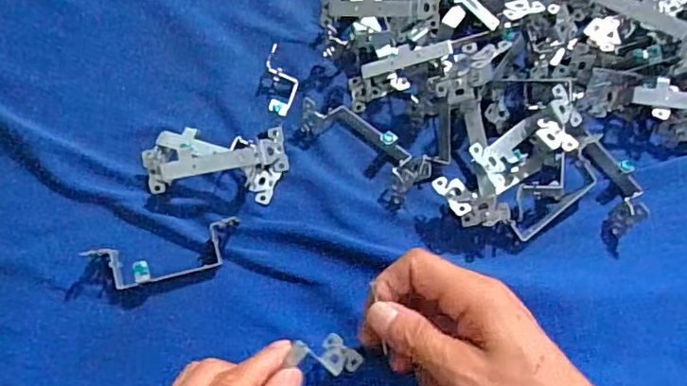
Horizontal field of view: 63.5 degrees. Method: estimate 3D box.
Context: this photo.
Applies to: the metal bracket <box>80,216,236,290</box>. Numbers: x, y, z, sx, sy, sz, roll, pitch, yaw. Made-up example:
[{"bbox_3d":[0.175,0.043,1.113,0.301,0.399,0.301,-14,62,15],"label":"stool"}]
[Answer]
[{"bbox_3d":[-0.123,0.043,0.385,0.104,0.021,0.034,-16,64,-7],"label":"metal bracket"}]

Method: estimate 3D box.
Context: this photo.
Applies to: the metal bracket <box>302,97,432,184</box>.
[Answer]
[{"bbox_3d":[0.015,-0.043,0.426,0.120,0.022,0.029,34,68,17],"label":"metal bracket"}]

